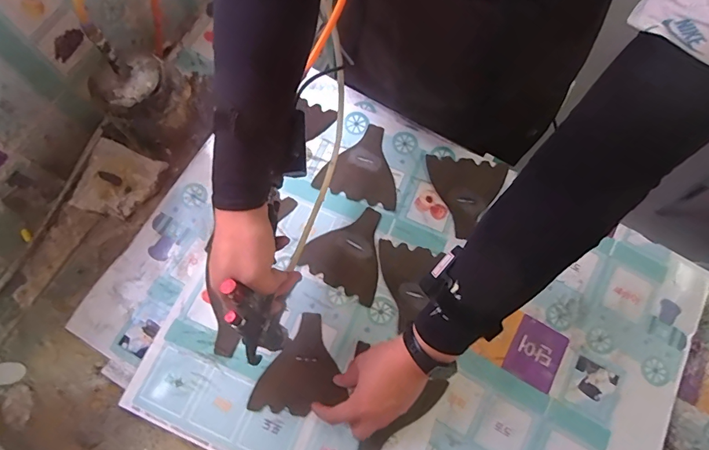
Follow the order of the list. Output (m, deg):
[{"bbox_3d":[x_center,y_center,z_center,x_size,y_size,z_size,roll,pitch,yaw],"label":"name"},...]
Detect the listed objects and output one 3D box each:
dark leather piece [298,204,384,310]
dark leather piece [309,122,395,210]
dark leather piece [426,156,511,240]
[{"bbox_3d":[-0.002,0.032,0.590,0.115,0.004,0.122,30,75,7],"label":"dark leather piece"},{"bbox_3d":[0.013,-0.096,0.627,0.121,0.006,0.121,15,74,2],"label":"dark leather piece"},{"bbox_3d":[0.169,-0.043,0.623,0.118,0.009,0.119,6,74,0],"label":"dark leather piece"}]

